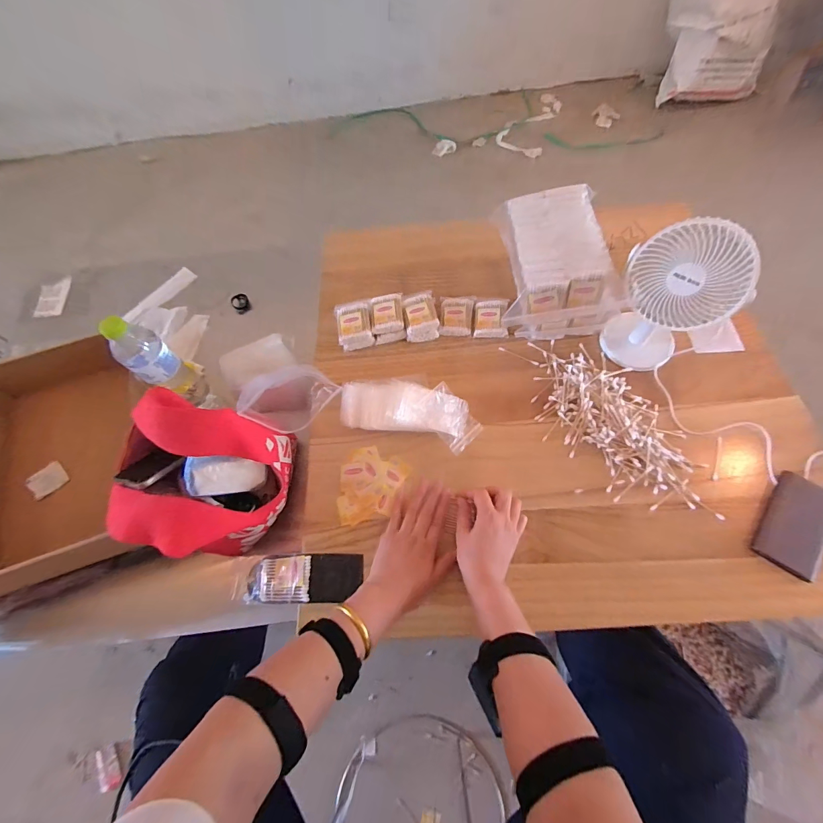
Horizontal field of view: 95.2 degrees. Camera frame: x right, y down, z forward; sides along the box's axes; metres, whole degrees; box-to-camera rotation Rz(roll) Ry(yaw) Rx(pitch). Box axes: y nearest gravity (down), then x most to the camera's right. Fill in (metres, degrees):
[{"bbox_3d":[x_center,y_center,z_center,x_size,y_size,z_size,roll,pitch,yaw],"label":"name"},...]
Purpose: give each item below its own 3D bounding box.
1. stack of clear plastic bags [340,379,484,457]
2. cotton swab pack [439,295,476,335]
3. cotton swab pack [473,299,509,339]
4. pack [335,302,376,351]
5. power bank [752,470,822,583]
[{"bbox_3d":[-0.004,-0.002,0.601,0.225,0.054,0.097,11,65,9],"label":"stack of clear plastic bags"},{"bbox_3d":[0.085,-0.176,0.695,0.062,0.016,0.085,2,64,4],"label":"cotton swab pack"},{"bbox_3d":[0.145,-0.169,0.685,0.058,0.021,0.078,3,64,5],"label":"cotton swab pack"},{"bbox_3d":[-0.103,-0.156,0.687,0.063,0.039,0.088,-10,64,-2],"label":"pack"},{"bbox_3d":[0.517,0.148,0.503,0.068,0.018,0.132,32,70,17],"label":"power bank"}]

